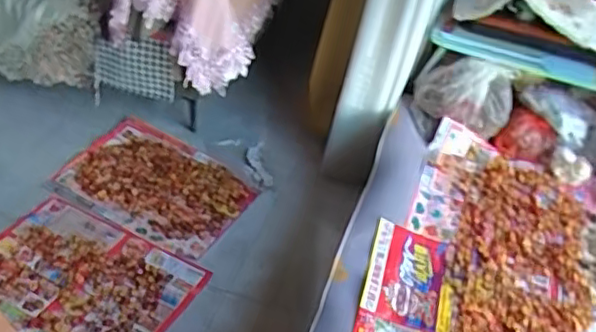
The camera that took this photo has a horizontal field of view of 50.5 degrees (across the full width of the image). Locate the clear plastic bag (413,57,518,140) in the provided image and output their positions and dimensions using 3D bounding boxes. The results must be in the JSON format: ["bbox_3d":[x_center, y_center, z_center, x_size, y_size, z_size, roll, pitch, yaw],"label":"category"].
[{"bbox_3d":[0.474,-0.205,1.815,0.270,0.186,0.130,17,40,10],"label":"clear plastic bag"}]

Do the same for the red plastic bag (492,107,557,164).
[{"bbox_3d":[0.633,-0.077,1.747,0.151,0.112,0.090,32,45,26],"label":"red plastic bag"}]

